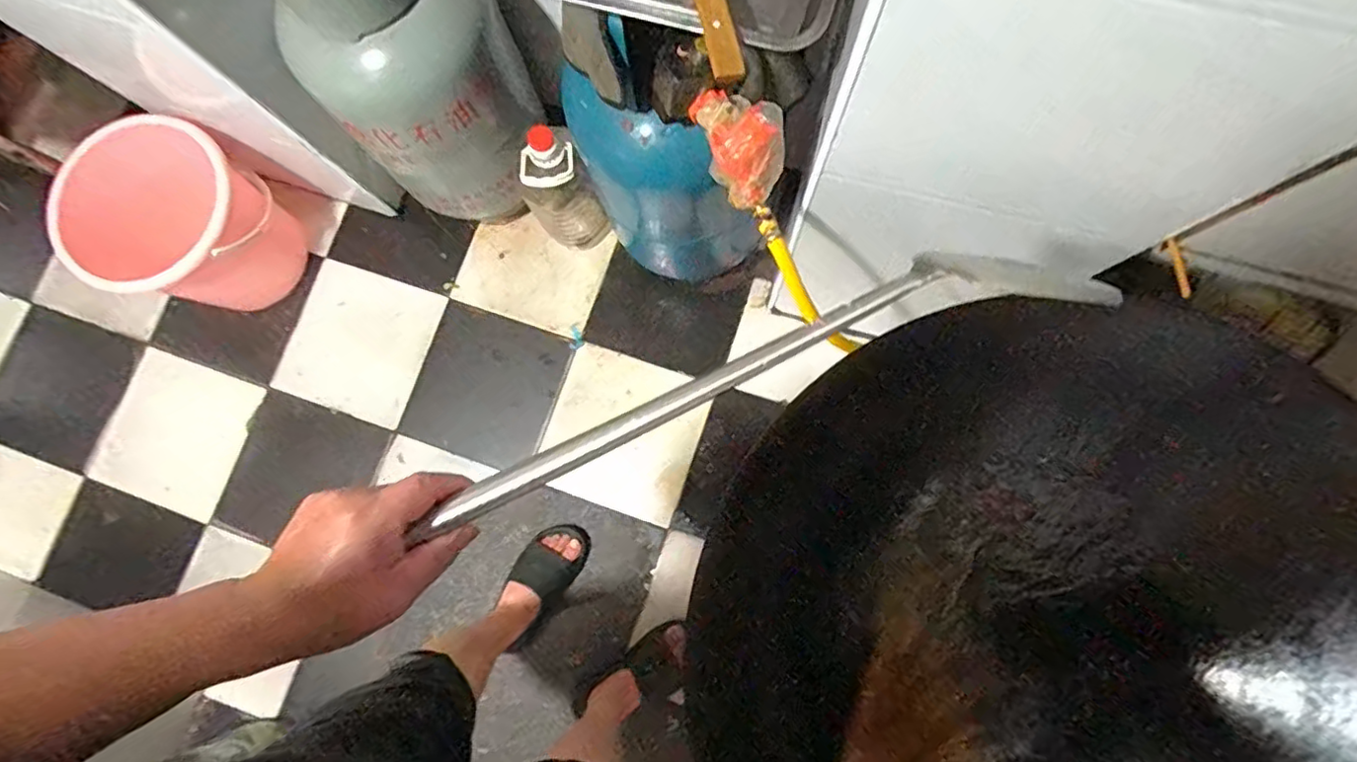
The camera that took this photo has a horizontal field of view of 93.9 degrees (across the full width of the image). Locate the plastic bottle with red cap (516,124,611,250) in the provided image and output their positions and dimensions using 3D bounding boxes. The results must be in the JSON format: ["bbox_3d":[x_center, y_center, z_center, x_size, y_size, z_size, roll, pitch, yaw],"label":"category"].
[{"bbox_3d":[-0.230,-0.364,1.239,0.122,0.315,0.149,-38,81,-3],"label":"plastic bottle with red cap"}]

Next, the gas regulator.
[{"bbox_3d":[0.069,-0.267,0.693,0.077,0.067,0.141,-23,81,0],"label":"gas regulator"}]

